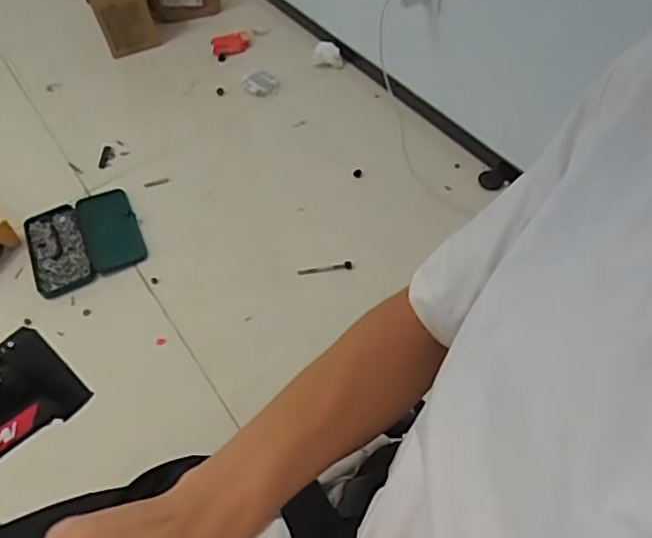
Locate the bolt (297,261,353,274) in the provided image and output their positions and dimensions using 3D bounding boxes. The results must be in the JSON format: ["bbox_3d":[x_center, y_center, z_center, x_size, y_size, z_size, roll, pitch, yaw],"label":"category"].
[{"bbox_3d":[-0.002,-0.002,1.310,0.114,0.015,0.014,-8,53,-2],"label":"bolt"}]

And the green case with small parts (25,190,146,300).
[{"bbox_3d":[-0.556,-0.070,1.411,0.244,0.027,0.258,-23,53,-11],"label":"green case with small parts"}]

